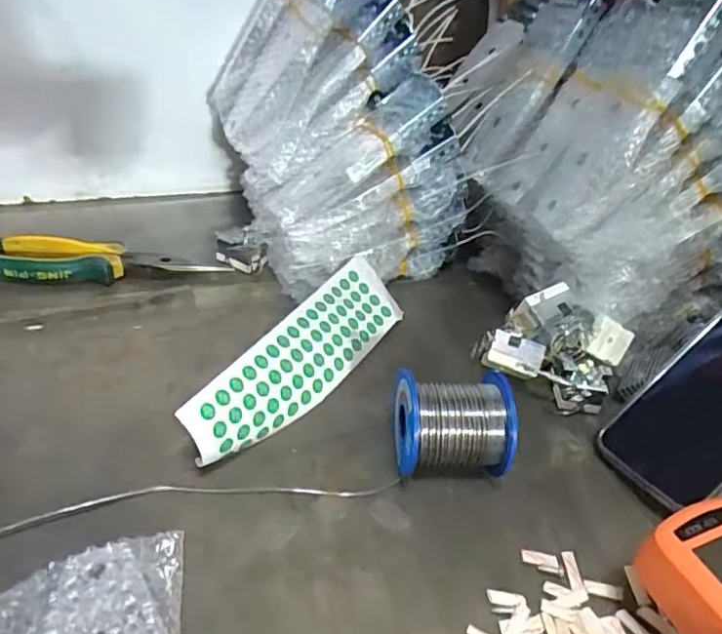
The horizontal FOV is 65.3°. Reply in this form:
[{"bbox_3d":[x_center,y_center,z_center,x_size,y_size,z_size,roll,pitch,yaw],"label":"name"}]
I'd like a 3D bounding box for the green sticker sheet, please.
[{"bbox_3d":[-0.037,0.025,0.397,0.060,0.020,0.213,52,41,-4],"label":"green sticker sheet"}]

